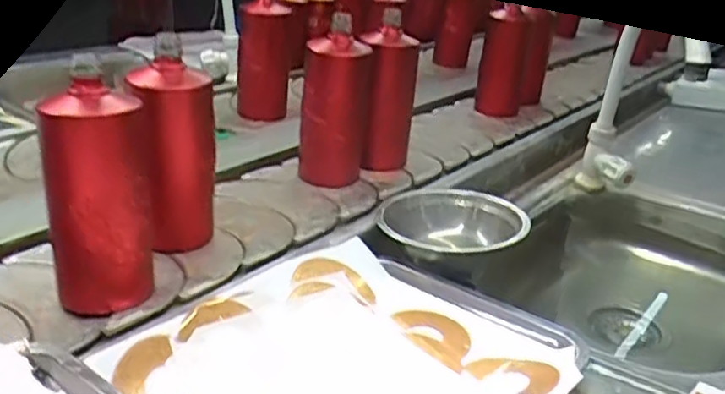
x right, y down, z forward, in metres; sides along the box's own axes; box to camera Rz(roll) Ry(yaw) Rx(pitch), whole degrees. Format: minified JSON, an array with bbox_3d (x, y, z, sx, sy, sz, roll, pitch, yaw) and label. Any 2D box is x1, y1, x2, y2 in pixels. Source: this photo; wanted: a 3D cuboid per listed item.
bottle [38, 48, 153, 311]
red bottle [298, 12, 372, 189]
[{"bbox_3d":[-0.224,0.002,0.580,0.065,0.197,0.077,24,30,30],"label":"bottle"},{"bbox_3d":[-0.036,-0.121,0.894,0.086,0.192,0.074,5,26,-6],"label":"red bottle"}]

